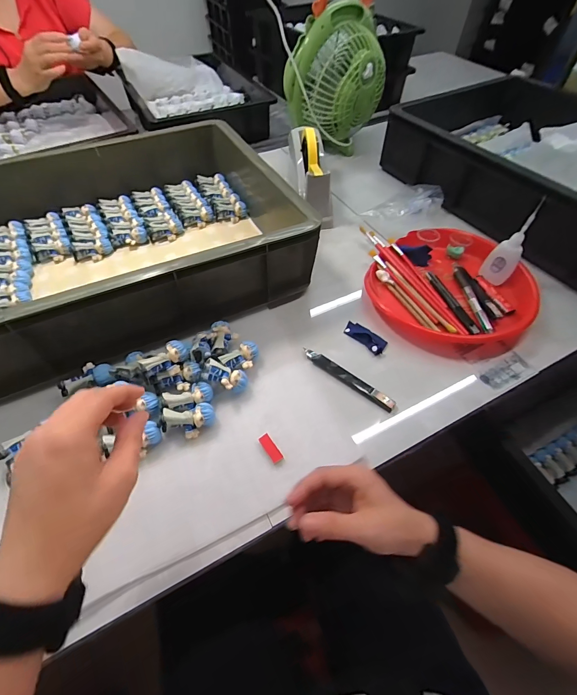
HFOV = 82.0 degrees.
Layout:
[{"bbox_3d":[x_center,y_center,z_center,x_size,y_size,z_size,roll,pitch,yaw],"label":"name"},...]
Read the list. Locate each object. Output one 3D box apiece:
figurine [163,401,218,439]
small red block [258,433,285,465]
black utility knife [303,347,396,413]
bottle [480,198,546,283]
[{"bbox_3d":[-0.116,0.088,0.386,0.060,0.031,0.030,-12,56,-8],"label":"figurine"},{"bbox_3d":[-0.020,0.115,0.380,0.015,0.006,0.036,-29,60,-19],"label":"small red block"},{"bbox_3d":[0.078,0.040,0.439,0.136,0.008,0.019,32,61,20],"label":"black utility knife"},{"bbox_3d":[0.340,-0.153,0.504,0.043,0.105,0.039,25,58,17],"label":"bottle"}]

